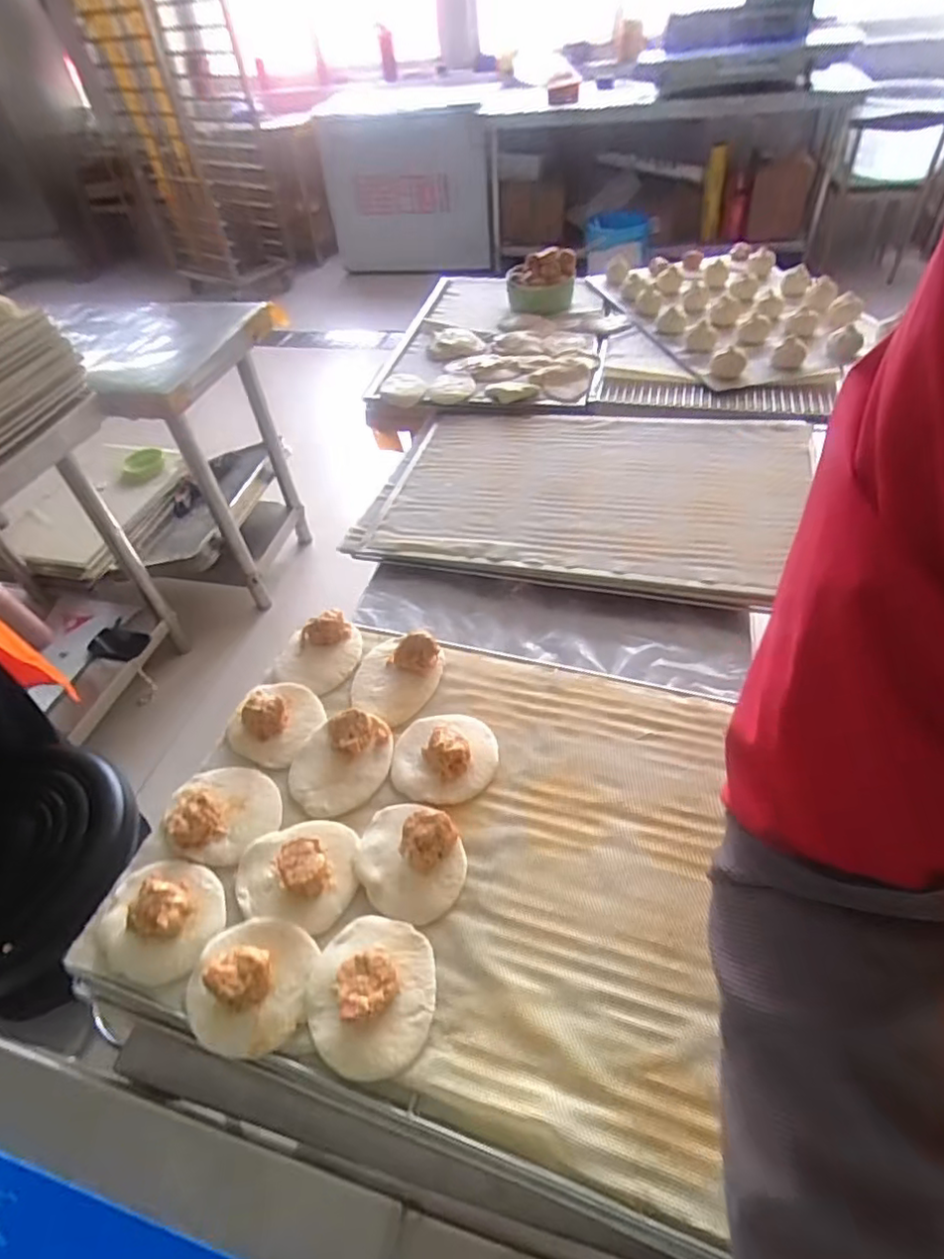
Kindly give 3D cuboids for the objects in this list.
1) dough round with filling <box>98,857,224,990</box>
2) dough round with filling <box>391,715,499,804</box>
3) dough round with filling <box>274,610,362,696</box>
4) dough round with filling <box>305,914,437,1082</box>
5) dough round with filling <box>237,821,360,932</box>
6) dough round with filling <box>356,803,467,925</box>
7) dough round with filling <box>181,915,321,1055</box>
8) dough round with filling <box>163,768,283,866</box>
[{"bbox_3d":[-0.250,0.226,0.486,0.095,0.030,0.089,-3,47,3],"label":"dough round with filling"},{"bbox_3d":[-0.027,0.110,0.567,0.094,0.032,0.091,-3,47,3],"label":"dough round with filling"},{"bbox_3d":[-0.167,0.021,0.663,0.083,0.030,0.085,-3,47,3],"label":"dough round with filling"},{"bbox_3d":[-0.073,0.254,0.435,0.090,0.027,0.100,-8,47,-1],"label":"dough round with filling"},{"bbox_3d":[-0.142,0.192,0.504,0.100,0.024,0.084,7,49,12],"label":"dough round with filling"},{"bbox_3d":[-0.053,0.183,0.500,0.097,0.029,0.082,29,57,29],"label":"dough round with filling"},{"bbox_3d":[-0.163,0.254,0.446,0.088,0.031,0.086,-3,47,3],"label":"dough round with filling"},{"bbox_3d":[-0.226,0.157,0.548,0.100,0.025,0.087,31,57,29],"label":"dough round with filling"}]

